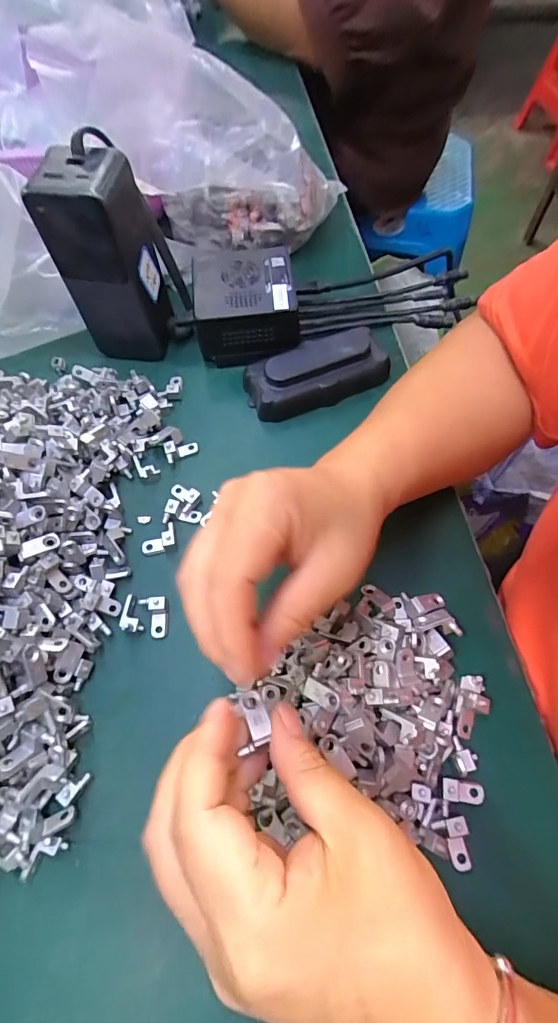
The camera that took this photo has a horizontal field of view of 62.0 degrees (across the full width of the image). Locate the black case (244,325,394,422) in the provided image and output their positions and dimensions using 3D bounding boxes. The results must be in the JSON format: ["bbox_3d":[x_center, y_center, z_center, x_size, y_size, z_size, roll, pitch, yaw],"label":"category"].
[{"bbox_3d":[0.027,-0.107,0.354,0.104,0.032,0.049,-21,65,-10],"label":"black case"}]

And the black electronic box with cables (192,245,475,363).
[{"bbox_3d":[0.048,-0.175,0.374,0.228,0.054,0.069,-10,64,-4],"label":"black electronic box with cables"}]

